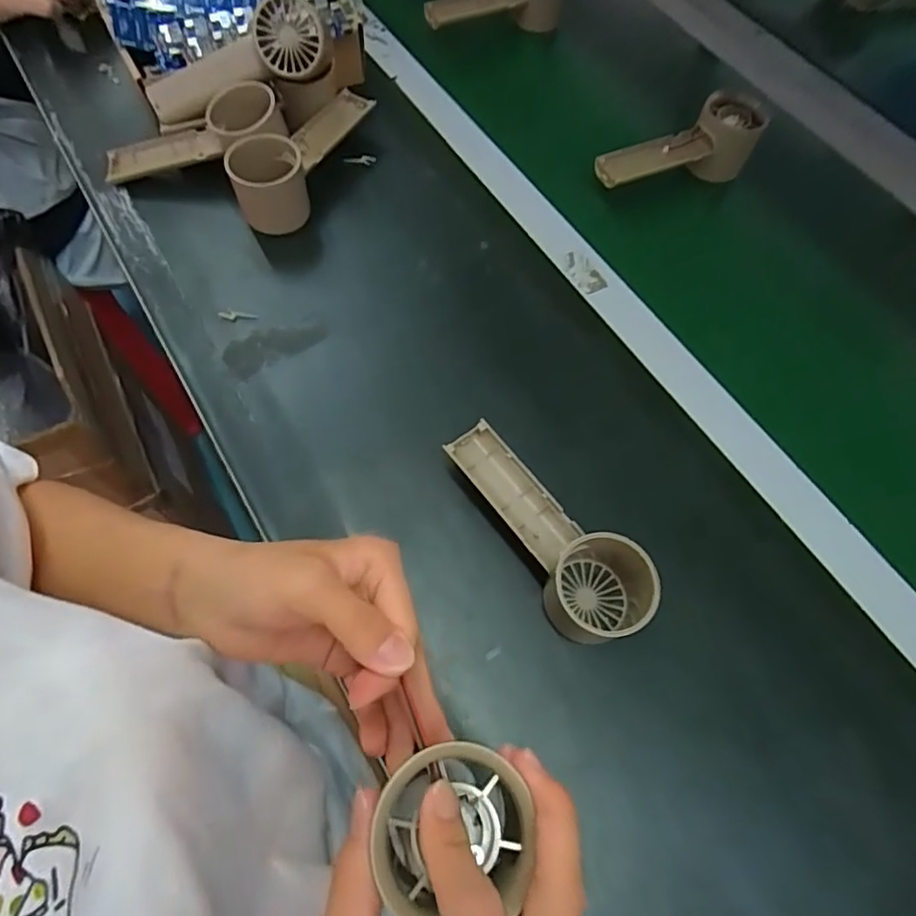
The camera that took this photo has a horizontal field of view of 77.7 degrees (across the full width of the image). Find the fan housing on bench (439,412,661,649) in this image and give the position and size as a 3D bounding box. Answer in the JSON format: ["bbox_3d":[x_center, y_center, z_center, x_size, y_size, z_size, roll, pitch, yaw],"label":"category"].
[{"bbox_3d":[0.057,0.043,0.356,0.058,0.056,0.160,-36,71,-16],"label":"fan housing on bench"}]

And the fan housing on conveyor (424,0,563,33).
[{"bbox_3d":[0.040,-0.488,0.603,0.158,0.050,0.052,-18,67,-9],"label":"fan housing on conveyor"}]

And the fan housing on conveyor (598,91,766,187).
[{"bbox_3d":[0.197,-0.278,0.515,0.155,0.052,0.050,-18,67,-9],"label":"fan housing on conveyor"}]

